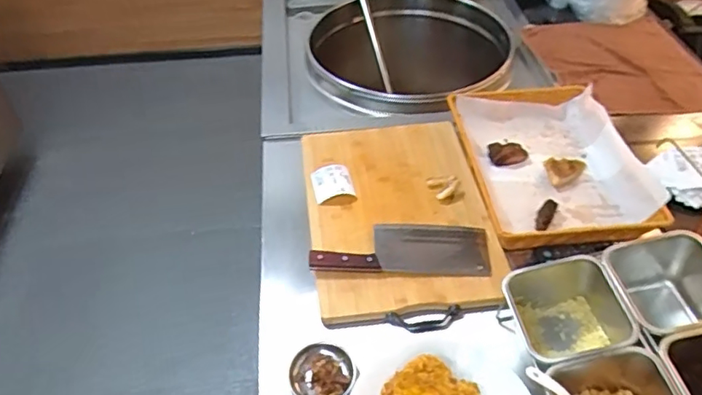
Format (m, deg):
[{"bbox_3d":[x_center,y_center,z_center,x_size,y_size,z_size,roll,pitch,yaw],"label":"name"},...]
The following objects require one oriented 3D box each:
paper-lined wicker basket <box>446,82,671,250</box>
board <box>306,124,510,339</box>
[{"bbox_3d":[0.342,-0.071,0.960,0.264,0.070,0.346,-11,61,-3],"label":"paper-lined wicker basket"},{"bbox_3d":[0.078,0.030,0.971,0.293,0.037,0.418,-7,59,-6],"label":"board"}]

